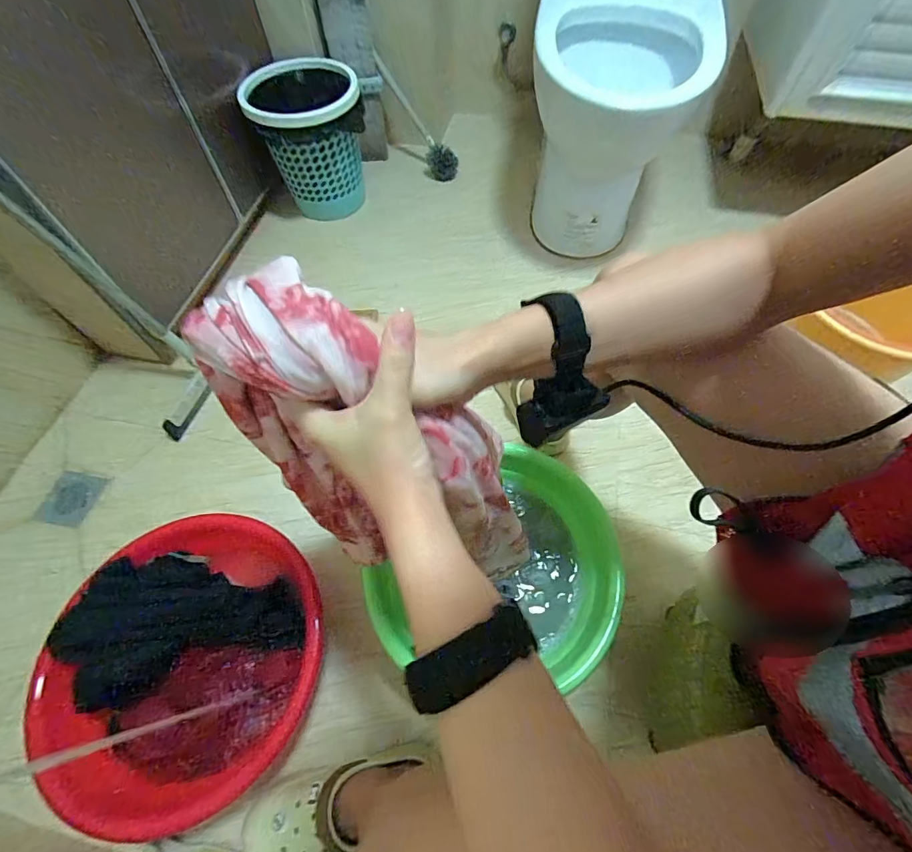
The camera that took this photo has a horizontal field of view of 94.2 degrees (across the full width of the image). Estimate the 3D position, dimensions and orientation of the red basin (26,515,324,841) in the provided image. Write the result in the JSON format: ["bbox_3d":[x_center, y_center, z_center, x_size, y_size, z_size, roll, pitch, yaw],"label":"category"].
[{"bbox_3d":[-0.361,0.310,0.586,0.307,0.108,0.355,-5,62,-3],"label":"red basin"}]

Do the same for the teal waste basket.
[{"bbox_3d":[-0.361,-0.718,1.092,0.252,0.301,0.277,-14,62,-6],"label":"teal waste basket"}]

